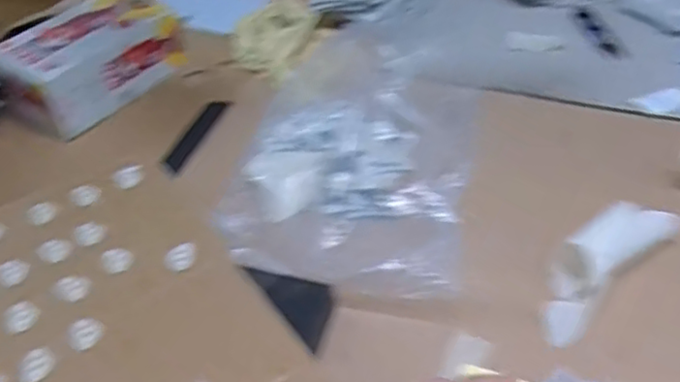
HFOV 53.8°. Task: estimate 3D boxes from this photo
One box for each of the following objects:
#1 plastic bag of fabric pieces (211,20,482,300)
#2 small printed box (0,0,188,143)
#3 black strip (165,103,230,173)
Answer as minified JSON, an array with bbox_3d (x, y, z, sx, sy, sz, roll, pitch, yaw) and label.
[{"bbox_3d":[0.010,-0.042,0.536,0.190,0.060,0.255,5,43,14],"label":"plastic bag of fabric pieces"},{"bbox_3d":[-0.248,-0.130,0.668,0.099,0.074,0.159,26,51,32],"label":"small printed box"},{"bbox_3d":[-0.133,-0.054,0.626,0.018,0.004,0.105,26,47,1],"label":"black strip"}]

